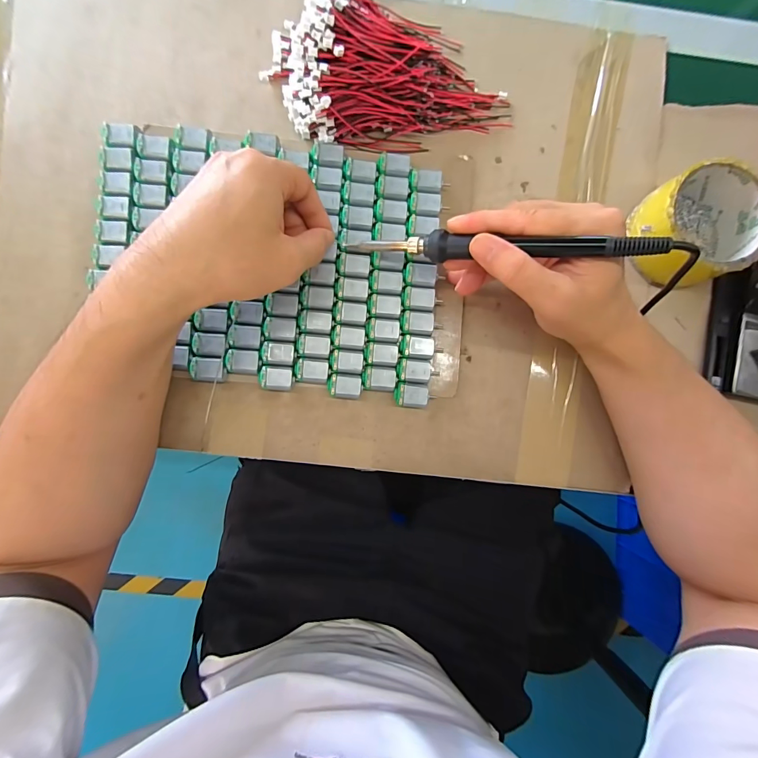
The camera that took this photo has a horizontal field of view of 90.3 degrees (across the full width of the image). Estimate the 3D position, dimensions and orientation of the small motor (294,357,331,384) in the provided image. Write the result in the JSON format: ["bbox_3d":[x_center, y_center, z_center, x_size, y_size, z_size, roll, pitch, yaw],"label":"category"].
[{"bbox_3d":[-0.053,-0.006,0.306,0.027,0.016,0.020,5,87,-2],"label":"small motor"}]

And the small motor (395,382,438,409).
[{"bbox_3d":[0.029,0.014,0.308,0.032,0.016,0.019,6,87,-2],"label":"small motor"}]

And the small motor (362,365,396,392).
[{"bbox_3d":[0.000,0.000,0.309,0.027,0.015,0.020,6,87,-2],"label":"small motor"}]

